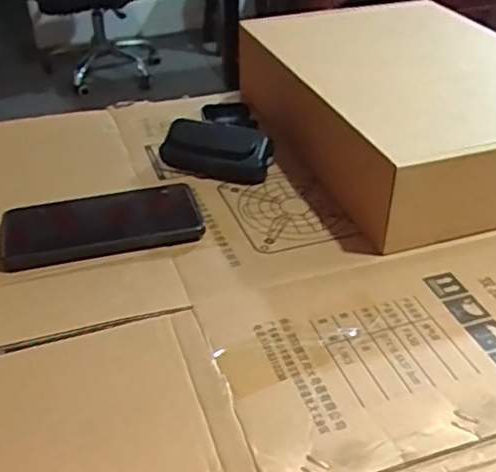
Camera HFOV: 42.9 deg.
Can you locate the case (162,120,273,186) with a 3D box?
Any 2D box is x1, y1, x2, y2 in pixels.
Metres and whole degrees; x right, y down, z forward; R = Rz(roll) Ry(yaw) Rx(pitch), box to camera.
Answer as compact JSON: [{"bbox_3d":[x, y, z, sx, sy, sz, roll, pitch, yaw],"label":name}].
[{"bbox_3d":[-0.036,-0.080,0.621,0.108,0.048,0.047,17,39,23],"label":"case"}]

